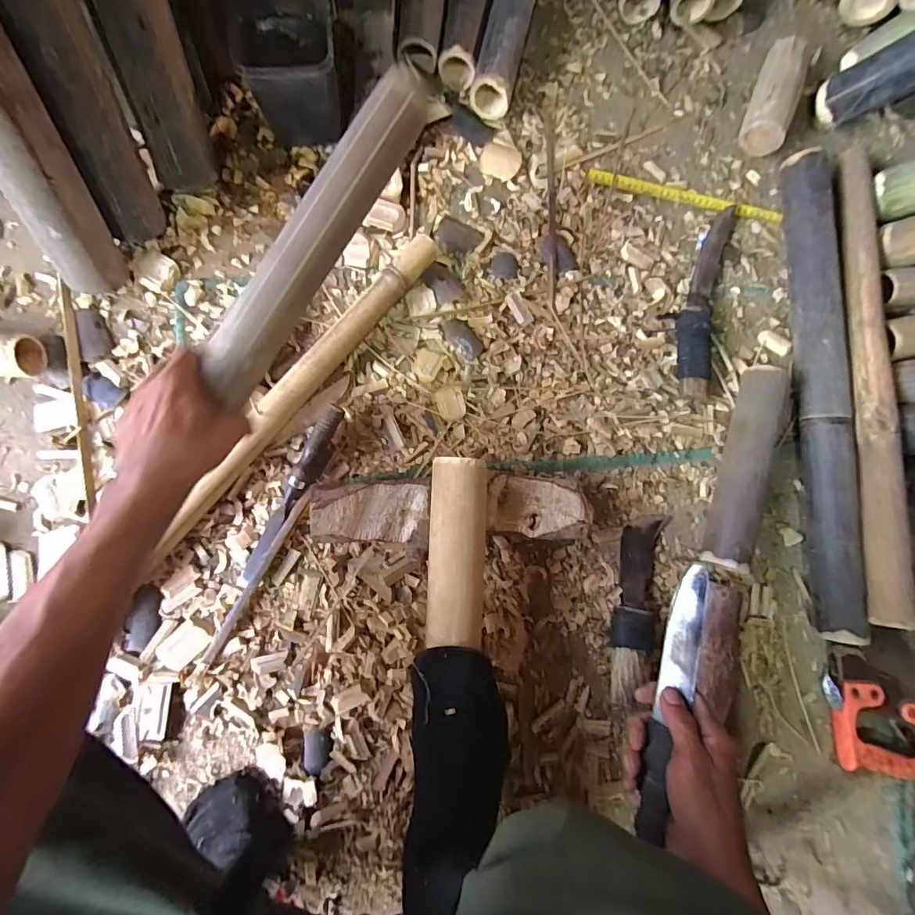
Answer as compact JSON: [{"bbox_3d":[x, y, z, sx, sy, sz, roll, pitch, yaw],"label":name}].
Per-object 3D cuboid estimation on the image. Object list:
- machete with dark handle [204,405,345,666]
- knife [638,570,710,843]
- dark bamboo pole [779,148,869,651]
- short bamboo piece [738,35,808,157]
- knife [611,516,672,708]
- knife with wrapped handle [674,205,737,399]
[{"bbox_3d":[-0.220,0.087,0.561,0.026,0.033,0.324,26,82,-1],"label":"machete with dark handle"},{"bbox_3d":[0.204,0.222,0.440,0.023,0.030,0.240,21,75,-2],"label":"knife"},{"bbox_3d":[0.493,-0.098,0.632,0.052,0.064,0.650,1,83,-5],"label":"dark bamboo pole"},{"bbox_3d":[0.462,-0.524,0.682,0.061,0.062,0.164,19,82,-2],"label":"short bamboo piece"},{"bbox_3d":[0.222,0.181,0.583,0.052,0.031,0.232,18,67,-2],"label":"knife"},{"bbox_3d":[0.347,-0.223,0.652,0.053,0.035,0.293,15,82,-3],"label":"knife with wrapped handle"}]

